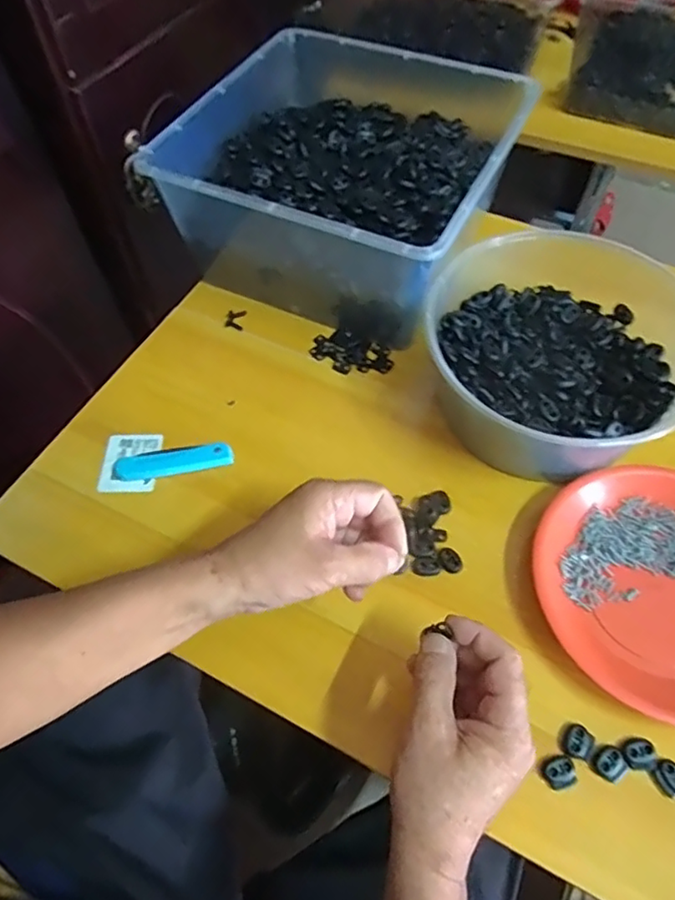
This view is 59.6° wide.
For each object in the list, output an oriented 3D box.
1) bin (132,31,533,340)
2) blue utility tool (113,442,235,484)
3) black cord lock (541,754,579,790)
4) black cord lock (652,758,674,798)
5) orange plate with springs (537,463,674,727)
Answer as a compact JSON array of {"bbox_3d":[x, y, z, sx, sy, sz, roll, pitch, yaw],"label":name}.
[{"bbox_3d":[0.013,-0.278,0.615,0.302,0.142,0.315,25,62,15],"label":"bin"},{"bbox_3d":[-0.142,0.011,0.514,0.100,0.010,0.025,-6,58,-3],"label":"blue utility tool"},{"bbox_3d":[0.146,0.211,0.387,0.021,0.006,0.018,-23,61,-13],"label":"black cord lock"},{"bbox_3d":[0.217,0.213,0.383,0.018,0.005,0.021,-24,61,-14],"label":"black cord lock"},{"bbox_3d":[0.243,0.102,0.438,0.173,0.031,0.182,0,58,0],"label":"orange plate with springs"}]

